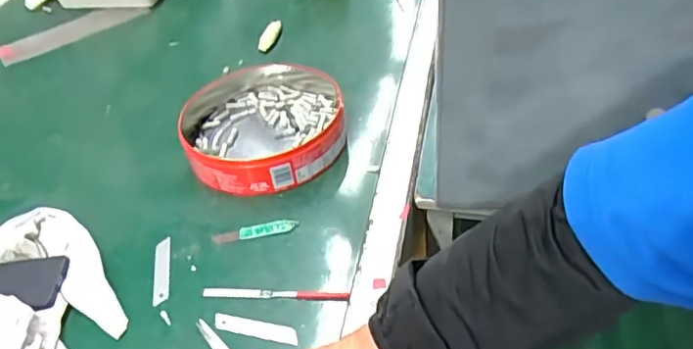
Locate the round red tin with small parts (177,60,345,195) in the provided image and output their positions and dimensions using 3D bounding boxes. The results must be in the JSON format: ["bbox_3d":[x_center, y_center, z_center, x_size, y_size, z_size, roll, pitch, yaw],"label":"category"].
[{"bbox_3d":[-0.131,-0.082,0.878,0.249,0.059,0.268,-4,43,4],"label":"round red tin with small parts"}]

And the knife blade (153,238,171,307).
[{"bbox_3d":[-0.234,0.121,0.716,0.020,0.006,0.097,-10,47,-5],"label":"knife blade"}]

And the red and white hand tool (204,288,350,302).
[{"bbox_3d":[-0.084,0.142,0.671,0.174,0.007,0.013,0,44,7],"label":"red and white hand tool"}]

